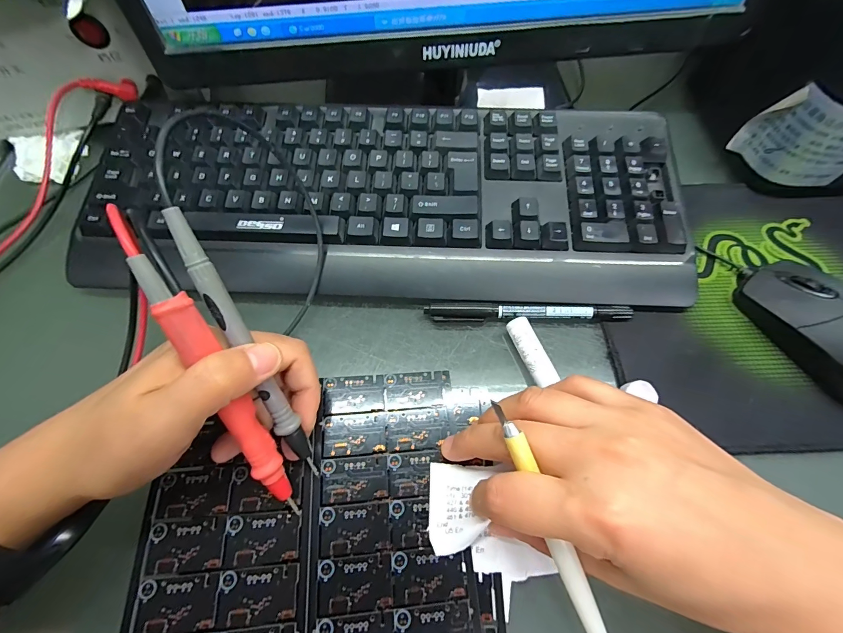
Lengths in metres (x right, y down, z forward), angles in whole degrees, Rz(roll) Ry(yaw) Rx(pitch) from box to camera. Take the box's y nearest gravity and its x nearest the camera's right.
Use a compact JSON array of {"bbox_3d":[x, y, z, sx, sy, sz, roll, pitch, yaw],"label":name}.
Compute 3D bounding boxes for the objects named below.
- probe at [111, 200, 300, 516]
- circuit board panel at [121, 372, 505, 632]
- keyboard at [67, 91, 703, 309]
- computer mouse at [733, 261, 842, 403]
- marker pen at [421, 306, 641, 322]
[{"bbox_3d":[-0.089,0.031,0.163,0.013,0.010,0.158,-22,111,-8],"label":"probe"},{"bbox_3d":[-0.050,0.105,0.198,0.177,0.004,0.146,2,64,-4],"label":"circuit board panel"},{"bbox_3d":[-0.025,-0.094,0.274,0.421,0.028,0.162,2,72,0],"label":"keyboard"},{"bbox_3d":[0.263,0.013,0.229,0.054,0.036,0.115,-36,75,-10],"label":"computer mouse"},{"bbox_3d":[0.073,-0.002,0.252,0.138,0.011,0.010,0,65,0],"label":"marker pen"}]

